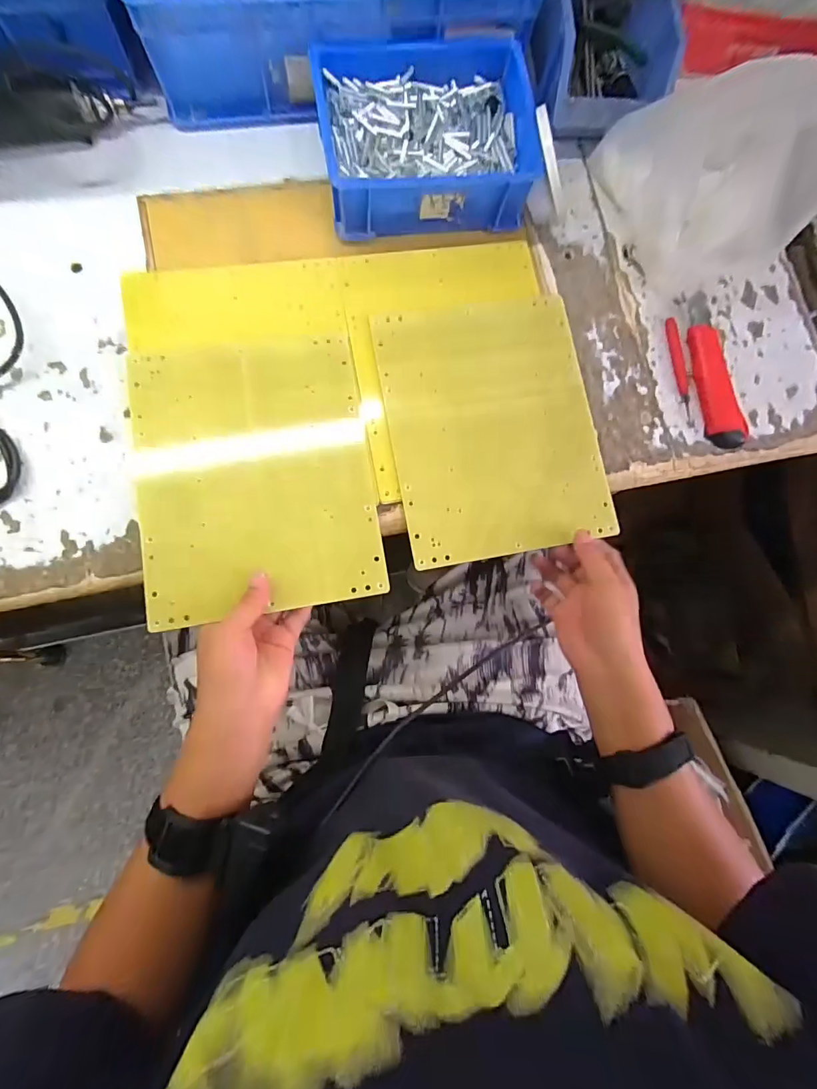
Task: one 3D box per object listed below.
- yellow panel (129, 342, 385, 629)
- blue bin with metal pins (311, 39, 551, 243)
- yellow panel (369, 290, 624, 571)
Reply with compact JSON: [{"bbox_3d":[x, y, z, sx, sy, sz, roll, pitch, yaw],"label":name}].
[{"bbox_3d":[-0.131,-0.064,0.393,0.193,0.009,0.241,-9,83,-7],"label":"yellow panel"},{"bbox_3d":[0.016,-0.386,0.433,0.200,0.058,0.152,-9,83,-7],"label":"blue bin with metal pins"},{"bbox_3d":[0.079,-0.112,0.423,0.190,0.010,0.239,-9,83,-7],"label":"yellow panel"}]

